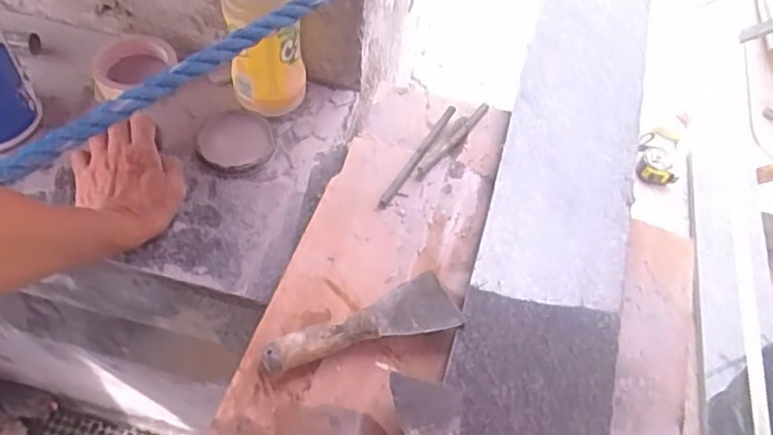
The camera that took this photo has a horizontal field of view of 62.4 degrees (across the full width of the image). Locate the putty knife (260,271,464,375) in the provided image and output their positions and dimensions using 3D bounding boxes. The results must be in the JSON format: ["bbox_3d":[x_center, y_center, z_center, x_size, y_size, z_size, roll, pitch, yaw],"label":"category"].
[{"bbox_3d":[-0.024,0.093,0.577,0.180,0.023,0.062,-14,58,-14],"label":"putty knife"}]

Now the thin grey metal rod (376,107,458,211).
[{"bbox_3d":[0.035,-0.068,0.705,0.010,0.006,0.166,28,58,13],"label":"thin grey metal rod"}]

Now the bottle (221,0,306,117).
[{"bbox_3d":[-0.129,-0.211,0.660,0.081,0.239,0.076,-6,57,-10],"label":"bottle"}]

